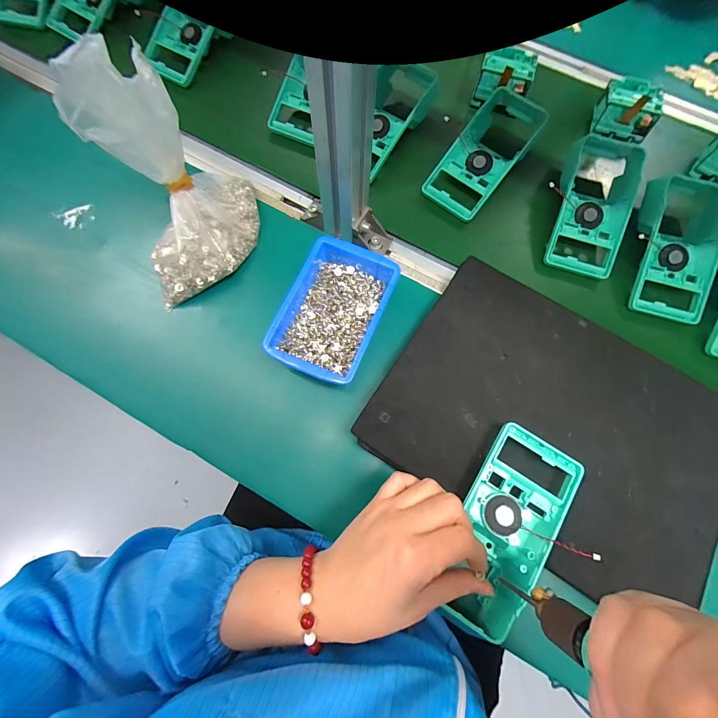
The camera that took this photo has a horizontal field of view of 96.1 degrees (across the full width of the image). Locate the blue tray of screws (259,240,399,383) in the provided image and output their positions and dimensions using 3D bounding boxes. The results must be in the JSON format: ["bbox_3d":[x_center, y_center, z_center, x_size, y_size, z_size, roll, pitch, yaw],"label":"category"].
[{"bbox_3d":[-0.026,-0.050,0.364,0.101,0.059,0.153,23,77,5],"label":"blue tray of screws"}]

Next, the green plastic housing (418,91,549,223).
[{"bbox_3d":[0.174,-0.280,0.432,0.089,0.040,0.196,38,79,8],"label":"green plastic housing"}]

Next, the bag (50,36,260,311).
[{"bbox_3d":[-0.185,-0.168,0.323,0.144,0.196,0.124,-27,78,-7],"label":"bag"}]

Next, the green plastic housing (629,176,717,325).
[{"bbox_3d":[0.396,-0.137,0.395,0.101,0.045,0.184,17,77,4],"label":"green plastic housing"}]

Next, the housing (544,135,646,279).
[{"bbox_3d":[0.299,-0.204,0.415,0.100,0.043,0.188,20,77,4],"label":"housing"}]

